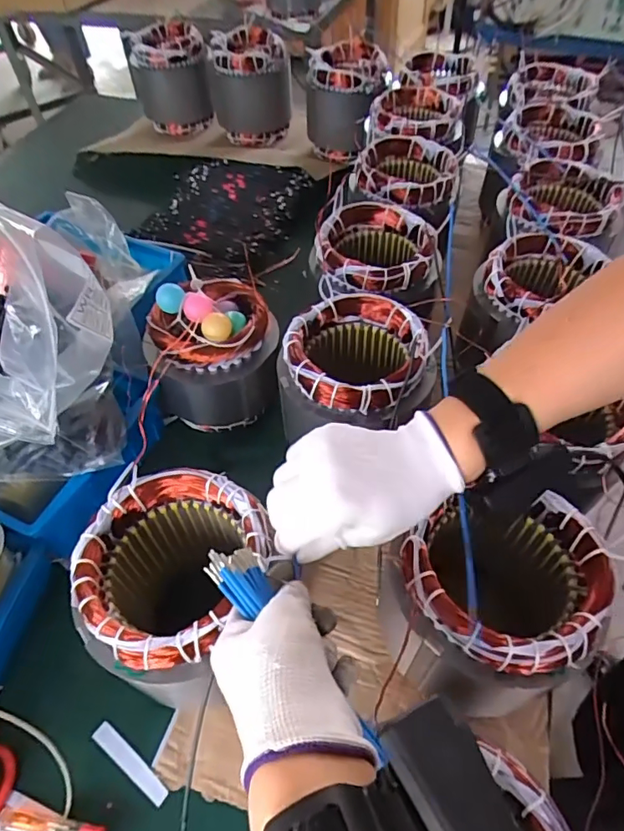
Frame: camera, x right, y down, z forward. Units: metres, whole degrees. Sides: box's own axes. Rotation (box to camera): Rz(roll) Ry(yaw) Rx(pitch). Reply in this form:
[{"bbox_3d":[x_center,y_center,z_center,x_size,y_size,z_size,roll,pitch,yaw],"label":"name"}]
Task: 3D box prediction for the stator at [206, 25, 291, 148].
[{"bbox_3d":[-0.124,-0.661,1.044,0.151,0.178,0.151,-7,55,-3],"label":"stator"}]

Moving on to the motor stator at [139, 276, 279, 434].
[{"bbox_3d":[-0.111,-0.075,0.596,0.145,0.140,0.145,-15,53,-9],"label":"motor stator"}]

